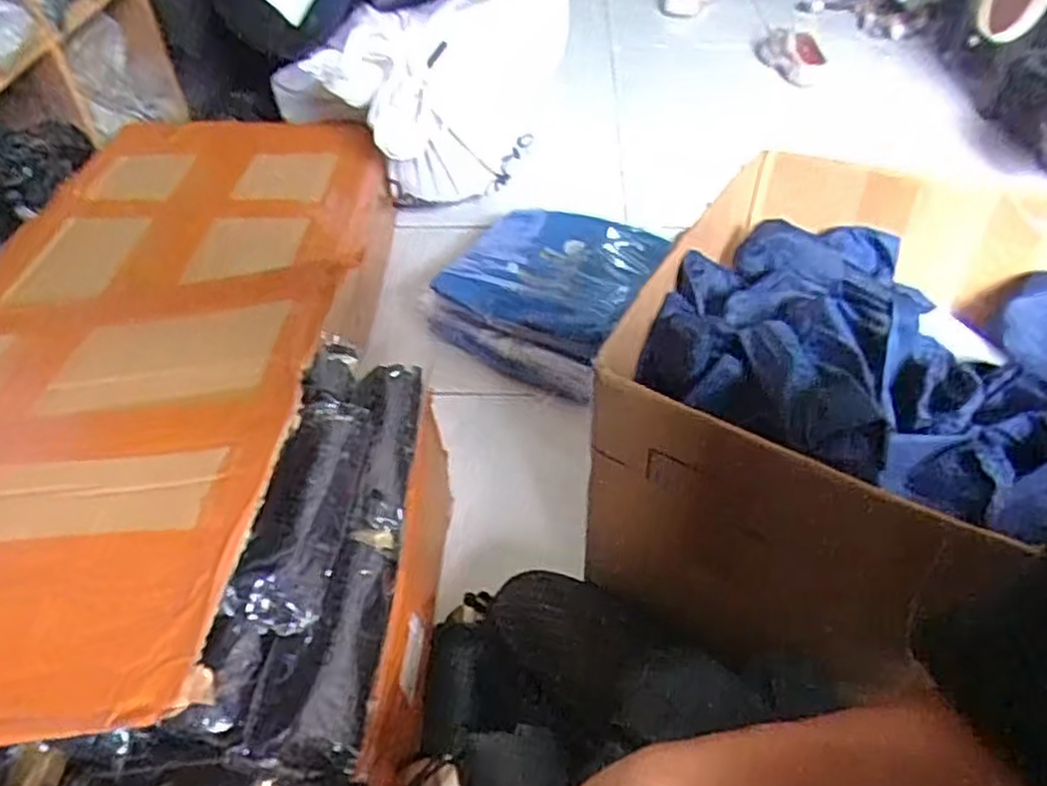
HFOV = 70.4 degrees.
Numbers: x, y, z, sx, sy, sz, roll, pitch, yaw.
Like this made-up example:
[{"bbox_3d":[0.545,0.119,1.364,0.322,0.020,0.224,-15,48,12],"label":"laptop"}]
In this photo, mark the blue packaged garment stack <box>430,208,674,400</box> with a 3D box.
[{"bbox_3d":[0.040,-0.145,1.057,0.267,0.089,0.303,20,49,21],"label":"blue packaged garment stack"}]

